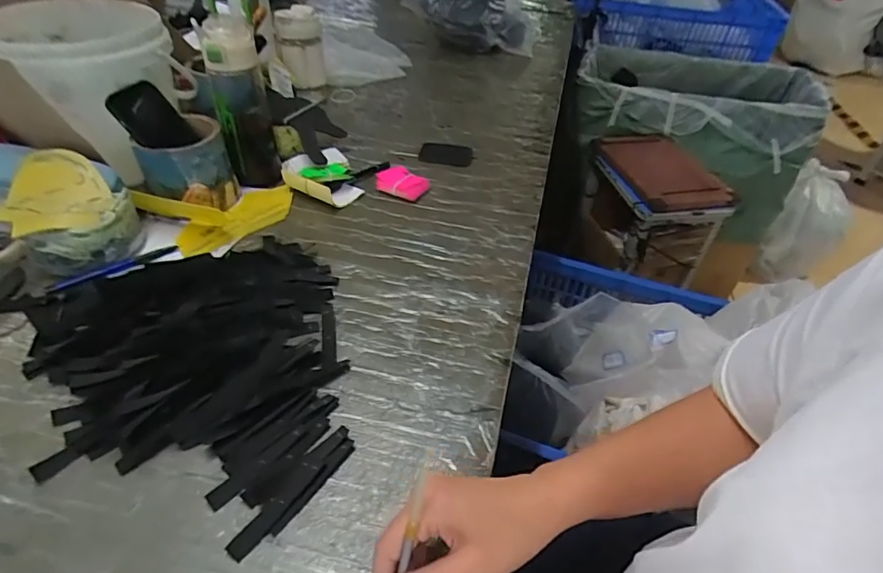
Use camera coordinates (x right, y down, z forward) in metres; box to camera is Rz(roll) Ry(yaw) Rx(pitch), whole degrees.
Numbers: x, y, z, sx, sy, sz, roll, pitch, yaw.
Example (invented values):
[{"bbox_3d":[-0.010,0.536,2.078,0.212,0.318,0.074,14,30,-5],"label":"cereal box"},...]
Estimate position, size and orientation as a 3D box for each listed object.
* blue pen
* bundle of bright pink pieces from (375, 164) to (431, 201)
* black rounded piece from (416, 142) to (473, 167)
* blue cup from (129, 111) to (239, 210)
[{"bbox_3d":[-0.380,-0.023,0.575,0.135,0.007,0.016,-29,51,-32],"label":"blue pen"},{"bbox_3d":[-0.060,-0.157,0.740,0.079,0.018,0.054,23,45,20],"label":"bundle of bright pink pieces"},{"bbox_3d":[0.008,-0.221,0.828,0.088,0.007,0.074,7,42,4],"label":"black rounded piece"},{"bbox_3d":[-0.333,-0.155,0.654,0.106,0.098,0.092,-31,52,-33],"label":"blue cup"}]

